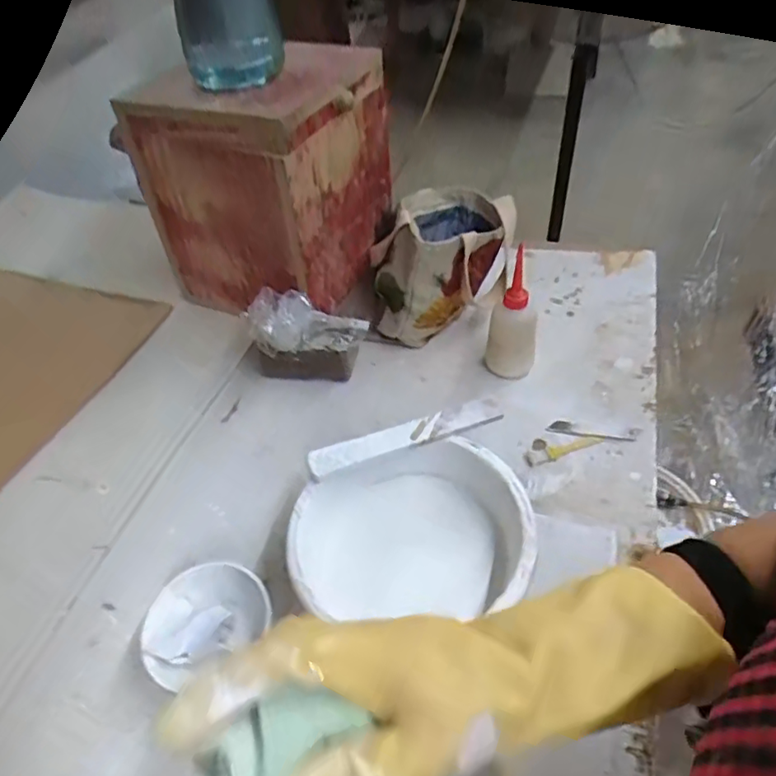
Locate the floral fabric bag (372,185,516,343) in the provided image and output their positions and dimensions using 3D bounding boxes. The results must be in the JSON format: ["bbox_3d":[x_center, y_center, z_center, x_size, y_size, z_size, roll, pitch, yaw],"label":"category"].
[{"bbox_3d":[0.077,-0.181,0.827,0.188,0.152,0.196,3,49,8],"label":"floral fabric bag"}]

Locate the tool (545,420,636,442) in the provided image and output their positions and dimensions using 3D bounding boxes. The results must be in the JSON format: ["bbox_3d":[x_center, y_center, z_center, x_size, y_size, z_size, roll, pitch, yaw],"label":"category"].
[{"bbox_3d":[0.237,0.051,0.698,0.097,0.009,0.018,12,51,16],"label":"tool"}]

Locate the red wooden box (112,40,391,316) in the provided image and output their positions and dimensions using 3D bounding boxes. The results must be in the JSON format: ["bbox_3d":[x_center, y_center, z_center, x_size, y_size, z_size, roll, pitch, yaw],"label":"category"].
[{"bbox_3d":[-0.165,-0.286,0.831,0.258,0.287,0.241,19,53,21],"label":"red wooden box"}]

